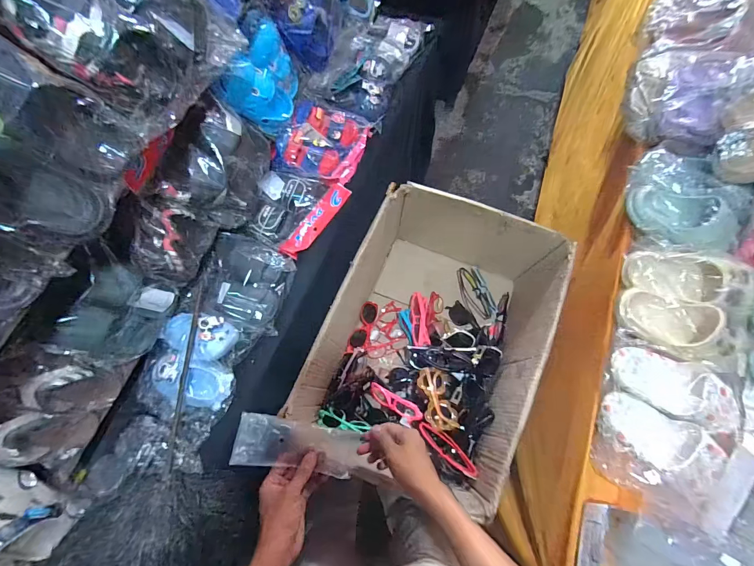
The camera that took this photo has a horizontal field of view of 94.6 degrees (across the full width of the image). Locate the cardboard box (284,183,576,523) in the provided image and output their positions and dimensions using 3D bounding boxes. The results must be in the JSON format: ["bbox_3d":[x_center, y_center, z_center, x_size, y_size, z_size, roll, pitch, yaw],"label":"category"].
[{"bbox_3d":[0.129,0.073,0.746,0.367,0.277,0.567,24,75,9],"label":"cardboard box"}]

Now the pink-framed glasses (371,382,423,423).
[{"bbox_3d":[0.037,0.247,0.717,0.125,0.017,0.036,23,74,30],"label":"pink-framed glasses"}]

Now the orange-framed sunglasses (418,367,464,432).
[{"bbox_3d":[0.121,0.233,0.699,0.060,0.040,0.124,-13,55,-2],"label":"orange-framed sunglasses"}]

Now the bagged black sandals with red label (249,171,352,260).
[{"bbox_3d":[-0.171,-0.161,0.729,0.140,0.061,0.191,30,76,10],"label":"bagged black sandals with red label"}]

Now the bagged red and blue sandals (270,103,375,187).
[{"bbox_3d":[-0.127,-0.315,0.767,0.194,0.055,0.211,25,79,-14],"label":"bagged red and blue sandals"}]

